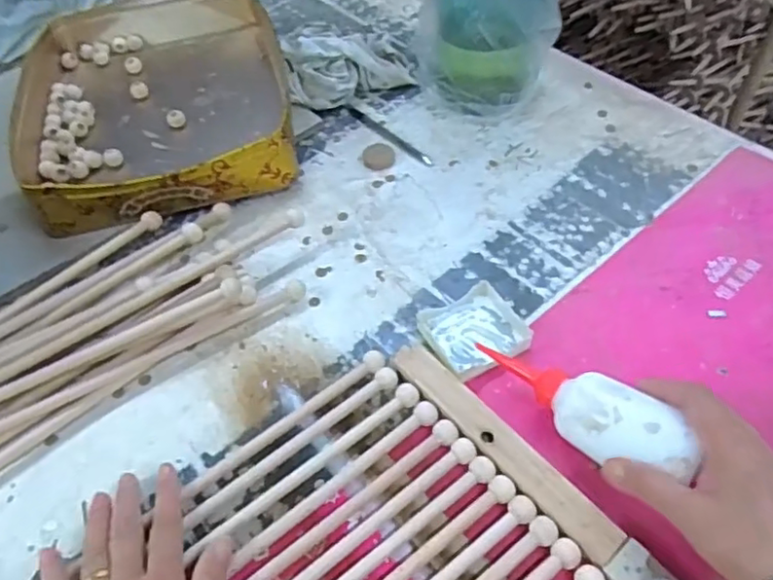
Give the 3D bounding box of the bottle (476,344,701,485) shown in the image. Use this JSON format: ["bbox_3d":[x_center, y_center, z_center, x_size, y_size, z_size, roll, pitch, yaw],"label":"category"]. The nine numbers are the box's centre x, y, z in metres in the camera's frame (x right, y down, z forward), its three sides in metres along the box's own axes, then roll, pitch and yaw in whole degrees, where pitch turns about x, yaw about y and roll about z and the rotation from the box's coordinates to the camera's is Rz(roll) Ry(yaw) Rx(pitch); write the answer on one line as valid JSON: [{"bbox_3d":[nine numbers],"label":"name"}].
[{"bbox_3d":[0.140,0.083,0.450,0.044,0.036,0.166,-39,40,-24],"label":"bottle"}]

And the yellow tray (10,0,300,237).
[{"bbox_3d":[-0.269,-0.223,0.735,0.295,0.083,0.375,-14,51,-6],"label":"yellow tray"}]

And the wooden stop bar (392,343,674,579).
[{"bbox_3d":[0.111,0.136,0.440,0.031,0.020,0.291,-34,55,-21],"label":"wooden stop bar"}]

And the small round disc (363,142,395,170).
[{"bbox_3d":[-0.008,-0.151,0.690,0.035,0.004,0.044,-5,50,1],"label":"small round disc"}]

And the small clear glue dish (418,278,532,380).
[{"bbox_3d":[0.076,0.036,0.534,0.079,0.014,0.075,-27,53,-16],"label":"small clear glue dish"}]

